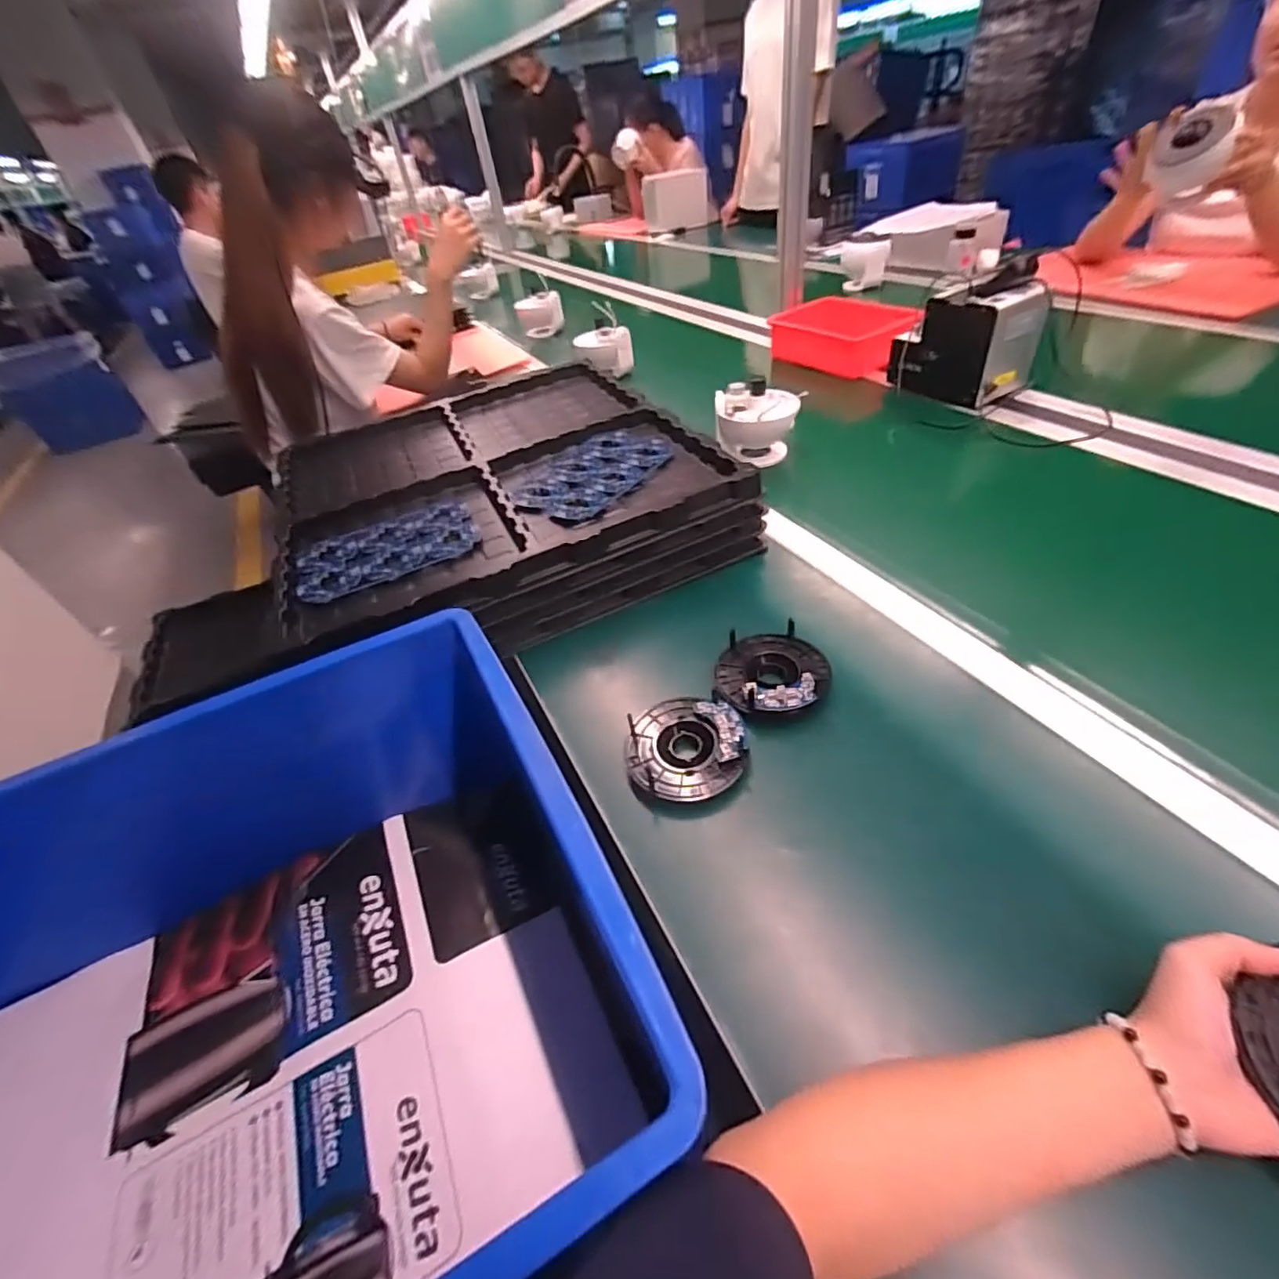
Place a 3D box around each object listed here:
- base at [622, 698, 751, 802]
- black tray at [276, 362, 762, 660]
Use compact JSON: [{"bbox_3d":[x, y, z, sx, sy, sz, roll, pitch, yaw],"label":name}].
[{"bbox_3d":[0.039,0.086,0.474,0.097,0.025,0.090,-6,43,6],"label":"base"},{"bbox_3d":[-0.221,-0.236,0.789,0.513,0.033,0.593,-24,43,-13],"label":"black tray"}]

